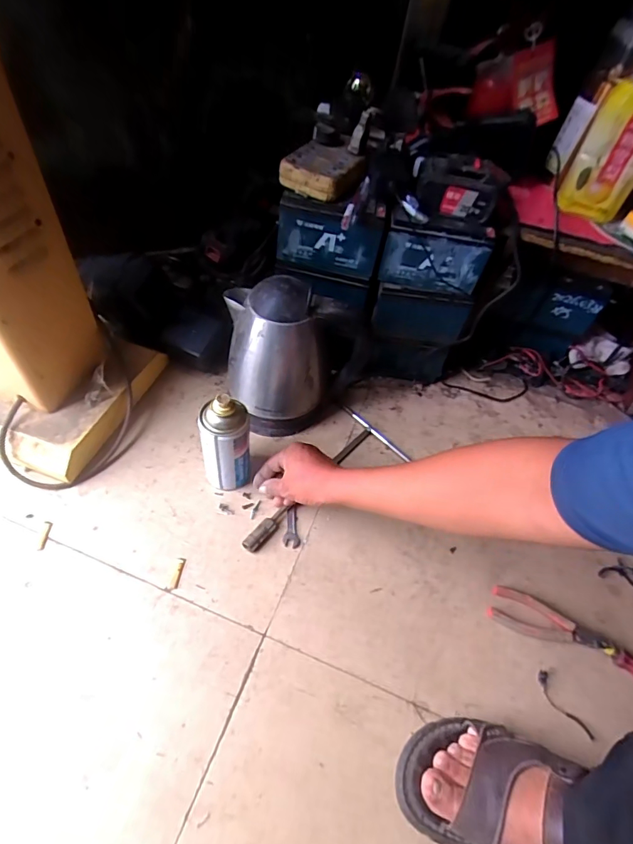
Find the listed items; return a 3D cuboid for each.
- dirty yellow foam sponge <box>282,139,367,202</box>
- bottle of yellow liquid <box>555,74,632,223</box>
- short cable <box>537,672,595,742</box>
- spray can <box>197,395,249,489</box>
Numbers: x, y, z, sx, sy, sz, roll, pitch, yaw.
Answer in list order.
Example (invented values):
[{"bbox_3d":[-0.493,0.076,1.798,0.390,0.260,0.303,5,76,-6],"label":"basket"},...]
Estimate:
[{"bbox_3d":[0.010,-0.358,0.632,0.091,0.027,0.112,25,54,10],"label":"dirty yellow foam sponge"},{"bbox_3d":[0.466,-0.433,0.678,0.105,0.197,0.116,28,54,12],"label":"bottle of yellow liquid"},{"bbox_3d":[0.302,0.348,0.549,0.022,0.004,0.081,-21,59,-19],"label":"short cable"},{"bbox_3d":[-0.121,0.036,0.612,0.067,0.172,0.052,-13,56,-14],"label":"spray can"}]

